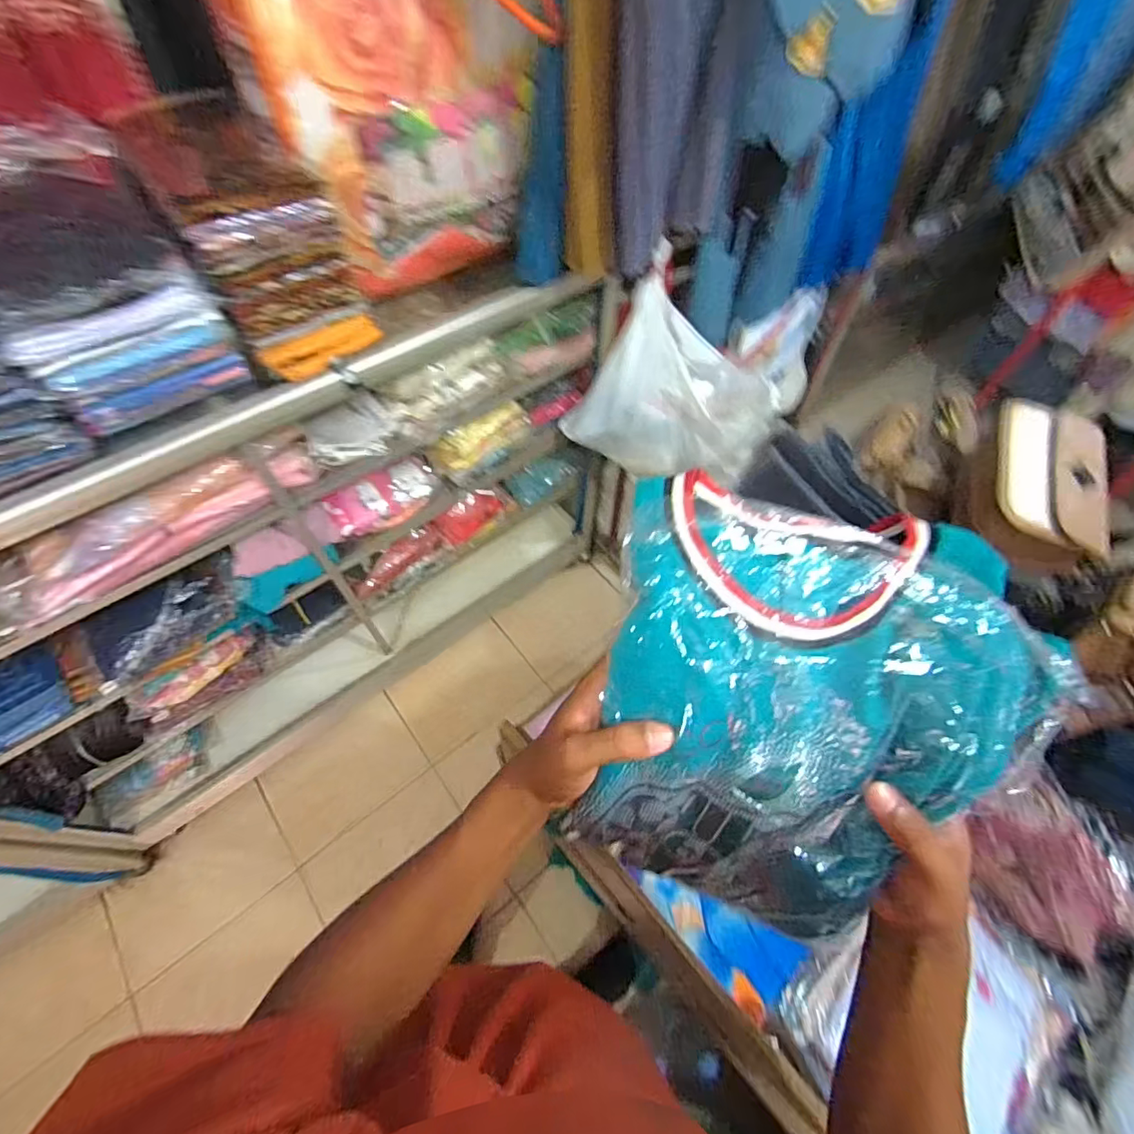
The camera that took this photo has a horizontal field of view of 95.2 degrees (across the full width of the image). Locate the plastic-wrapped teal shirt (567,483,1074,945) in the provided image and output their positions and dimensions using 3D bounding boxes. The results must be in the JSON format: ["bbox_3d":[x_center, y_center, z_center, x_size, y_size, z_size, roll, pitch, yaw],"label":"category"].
[{"bbox_3d":[0.152,0.111,0.341,0.257,0.069,0.300,9,103,2],"label":"plastic-wrapped teal shirt"}]

